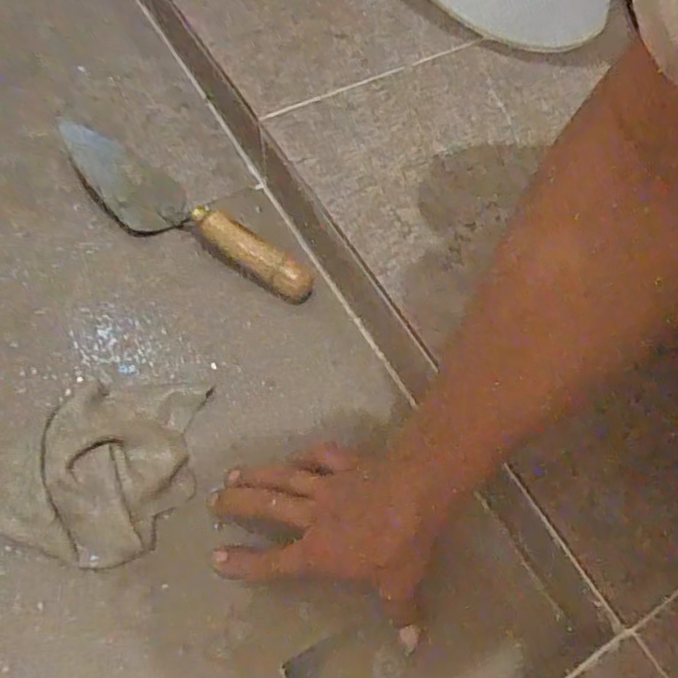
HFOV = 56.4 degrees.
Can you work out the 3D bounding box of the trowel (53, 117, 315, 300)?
[{"bbox_3d":[-0.154,-0.118,0.598,0.285,0.039,0.073,36,64,13],"label":"trowel"}]

